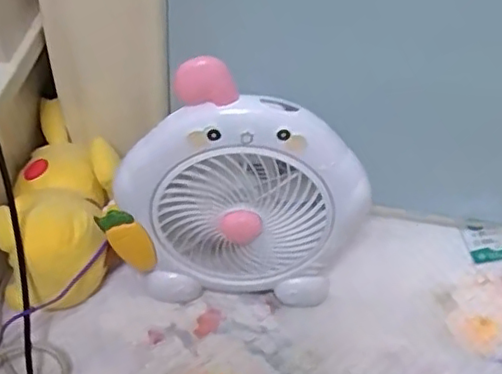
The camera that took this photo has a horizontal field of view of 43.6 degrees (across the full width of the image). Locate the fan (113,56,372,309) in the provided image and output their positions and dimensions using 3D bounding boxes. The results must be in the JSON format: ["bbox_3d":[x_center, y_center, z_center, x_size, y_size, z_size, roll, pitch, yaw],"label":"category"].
[{"bbox_3d":[-0.008,0.016,0.660,0.245,0.283,0.086,1,52,-2],"label":"fan"}]

